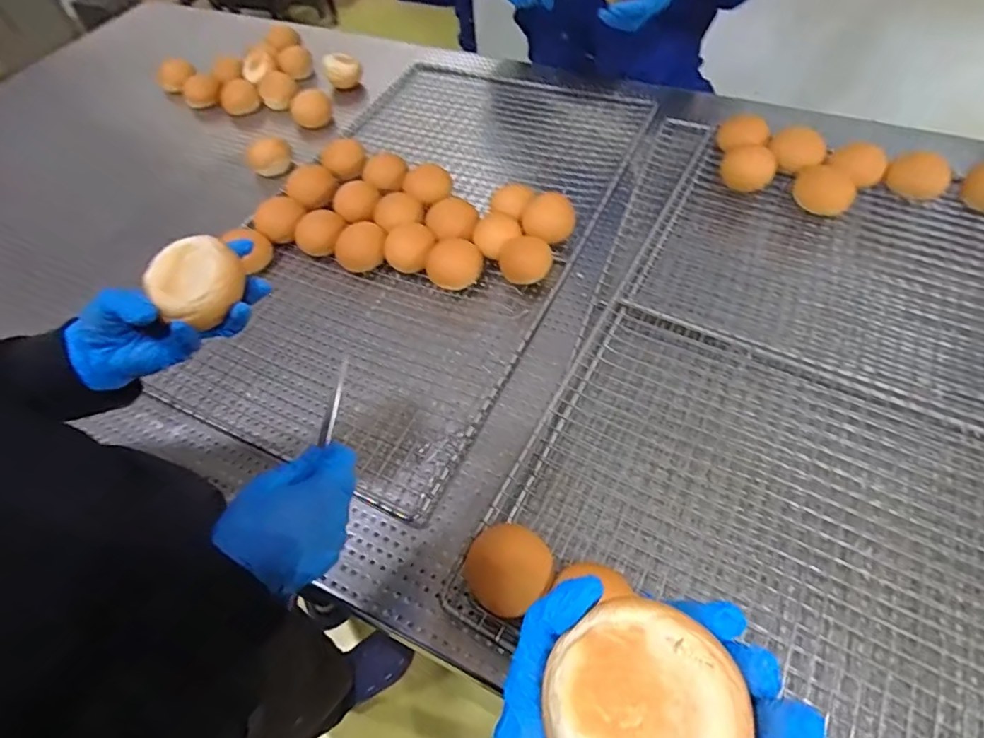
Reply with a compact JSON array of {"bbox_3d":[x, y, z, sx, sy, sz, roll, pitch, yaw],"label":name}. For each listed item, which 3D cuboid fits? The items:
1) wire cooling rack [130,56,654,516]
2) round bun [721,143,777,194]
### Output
[{"bbox_3d":[-0.101,-0.240,0.871,0.512,0.035,0.871,19,58,18],"label":"wire cooling rack"},{"bbox_3d":[0.394,-0.313,0.831,0.076,0.051,0.080,19,59,18],"label":"round bun"}]

